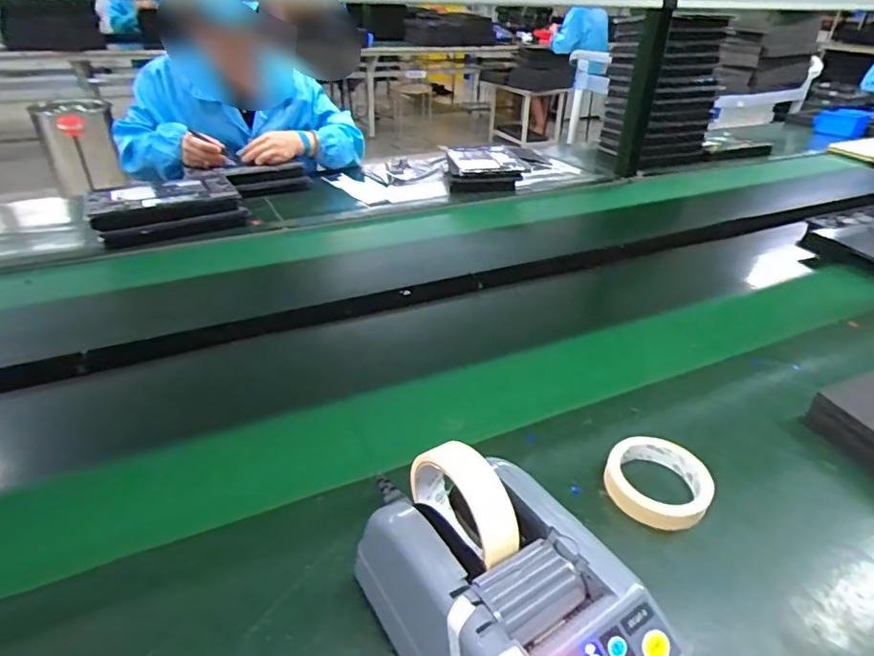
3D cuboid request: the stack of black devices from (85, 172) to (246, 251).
[{"bbox_3d":[-0.531,-0.243,1.055,0.264,0.070,0.176,-17,38,-26],"label":"stack of black devices"}]

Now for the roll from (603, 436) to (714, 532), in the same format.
[{"bbox_3d":[0.220,0.151,0.537,0.096,0.024,0.092,2,33,-1],"label":"roll"}]

